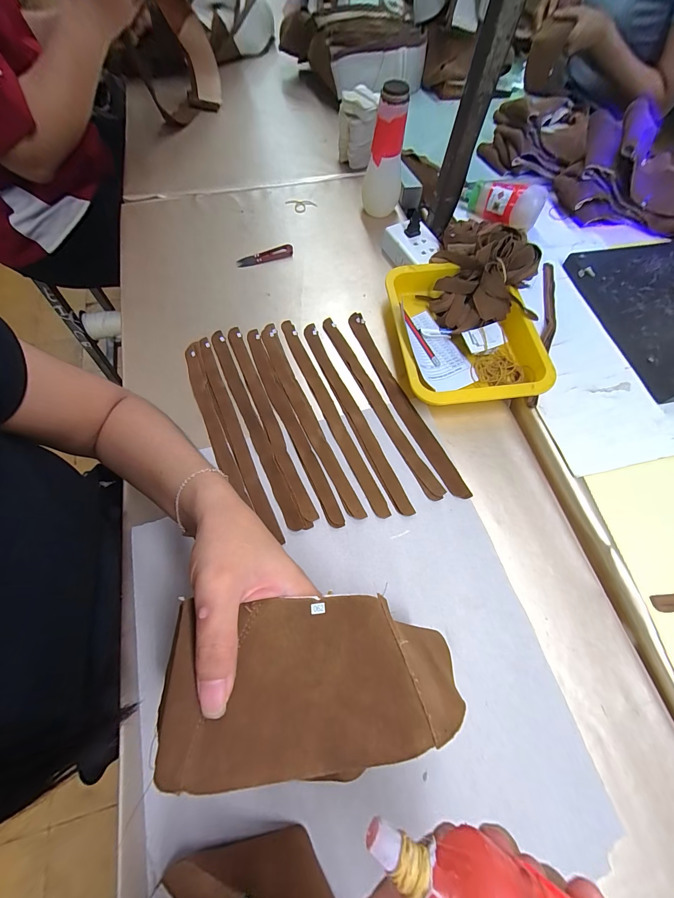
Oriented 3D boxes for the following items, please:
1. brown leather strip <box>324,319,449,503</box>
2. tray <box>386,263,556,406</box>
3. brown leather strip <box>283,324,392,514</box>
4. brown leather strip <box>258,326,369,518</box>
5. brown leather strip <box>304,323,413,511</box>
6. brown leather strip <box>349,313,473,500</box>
[{"bbox_3d":[0.056,-0.070,0.446,0.027,0.004,0.314,-25,70,-11],"label":"brown leather strip"},{"bbox_3d":[0.185,-0.174,0.472,0.194,0.044,0.246,-7,68,-5],"label":"tray"},{"bbox_3d":[-0.013,-0.055,0.439,0.023,0.006,0.328,-22,70,-11],"label":"brown leather strip"},{"bbox_3d":[-0.044,-0.052,0.432,0.027,0.005,0.319,-23,70,-11],"label":"brown leather strip"},{"bbox_3d":[0.020,-0.054,0.439,0.023,0.006,0.317,-23,70,-11],"label":"brown leather strip"},{"bbox_3d":[0.092,-0.074,0.452,0.030,0.007,0.320,-20,70,-15],"label":"brown leather strip"}]

